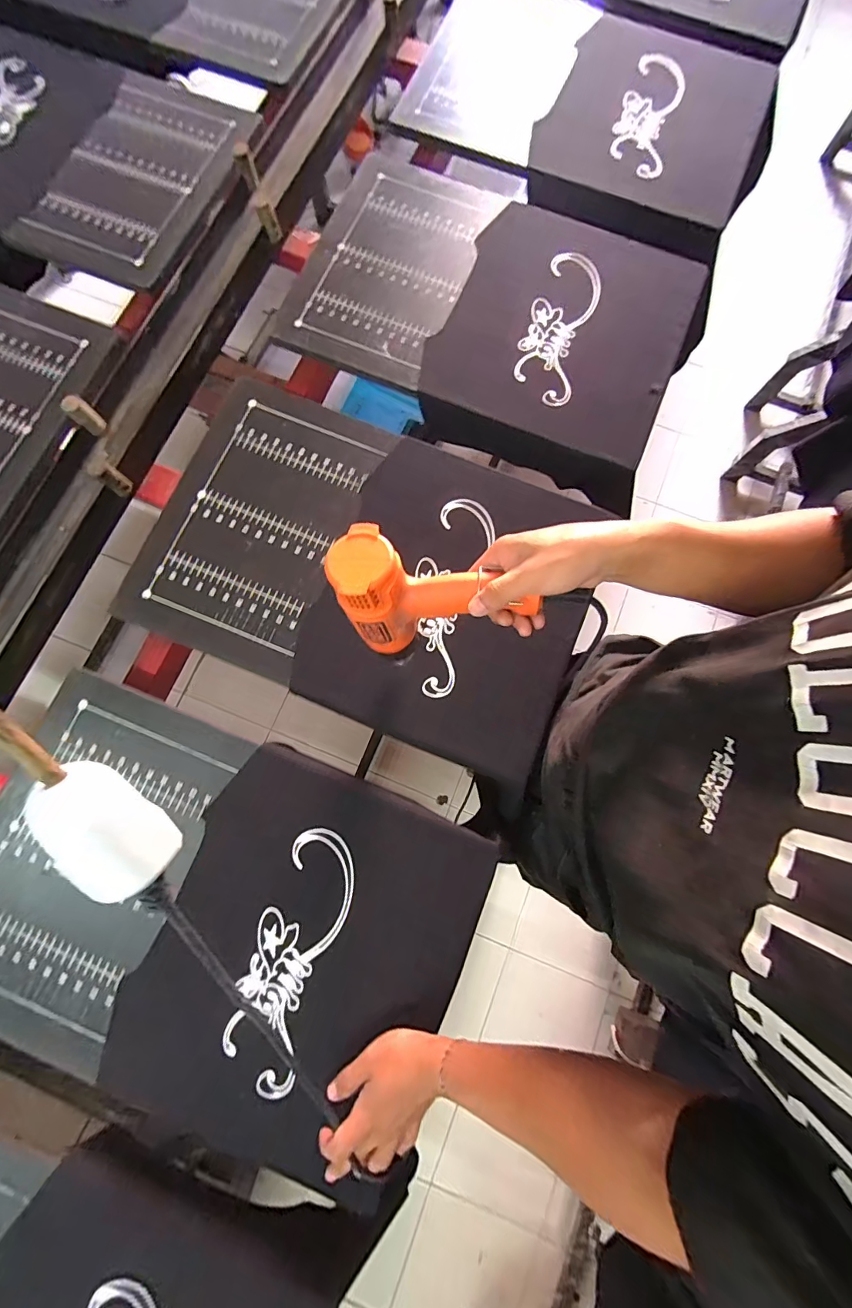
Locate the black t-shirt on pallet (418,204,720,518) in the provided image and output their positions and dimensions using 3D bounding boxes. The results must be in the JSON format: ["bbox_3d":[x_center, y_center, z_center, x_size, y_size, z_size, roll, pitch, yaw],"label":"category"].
[{"bbox_3d":[0.219,-0.487,0.722,0.369,0.095,0.424,21,79,3],"label":"black t-shirt on pallet"}]

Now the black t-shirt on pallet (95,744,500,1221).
[{"bbox_3d":[-0.140,0.361,0.526,0.346,0.043,0.410,23,79,5],"label":"black t-shirt on pallet"}]

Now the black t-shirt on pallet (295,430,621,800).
[{"bbox_3d":[0.038,-0.077,0.600,0.341,0.034,0.399,21,79,4],"label":"black t-shirt on pallet"}]

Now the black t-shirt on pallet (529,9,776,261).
[{"bbox_3d":[0.394,-0.879,0.781,0.394,0.118,0.425,21,79,3],"label":"black t-shirt on pallet"}]

